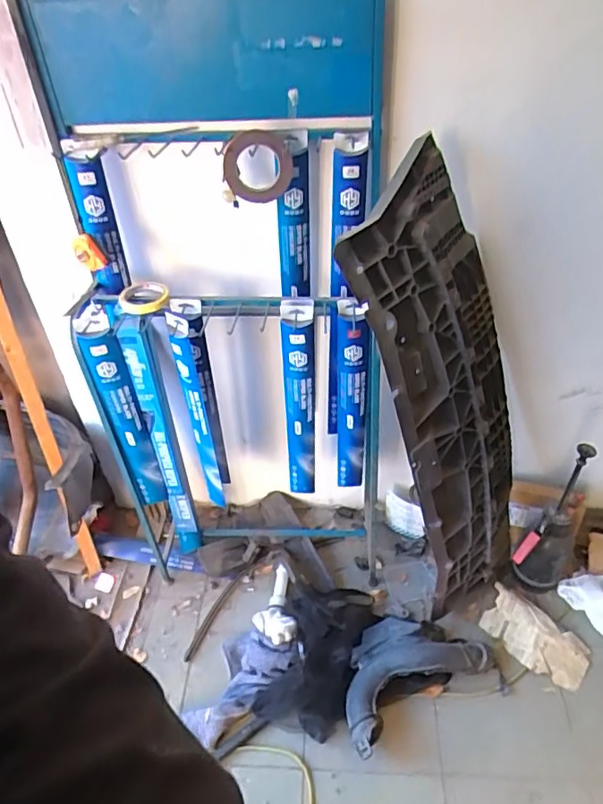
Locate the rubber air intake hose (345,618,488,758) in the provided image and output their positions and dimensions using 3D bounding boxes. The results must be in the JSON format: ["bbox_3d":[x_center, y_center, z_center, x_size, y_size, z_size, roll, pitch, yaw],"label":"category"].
[{"bbox_3d":[0.241,0.632,1.344,0.395,0.115,0.217,-25,46,-22],"label":"rubber air intake hose"}]

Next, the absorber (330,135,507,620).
[{"bbox_3d":[0.343,0.054,1.238,0.355,1.124,0.052,-37,36,-24],"label":"absorber"}]

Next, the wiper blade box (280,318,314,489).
[{"bbox_3d":[-0.001,0.040,1.242,0.069,0.492,0.030,-11,42,-8],"label":"wiper blade box"}]

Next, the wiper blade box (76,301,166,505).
[{"bbox_3d":[-0.390,0.038,1.236,0.072,0.529,0.068,-22,45,-20],"label":"wiper blade box"}]

